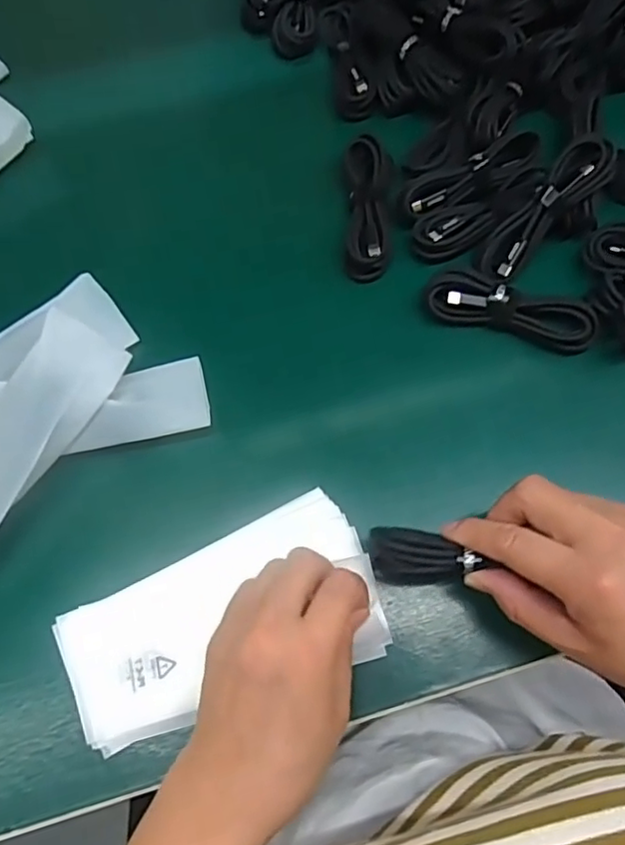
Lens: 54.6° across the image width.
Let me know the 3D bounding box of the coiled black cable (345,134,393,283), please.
[{"bbox_3d":[0.039,-0.154,0.425,0.033,0.020,0.109,5,69,3],"label":"coiled black cable"}]

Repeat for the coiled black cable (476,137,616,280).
[{"bbox_3d":[0.151,-0.139,0.397,0.029,0.015,0.108,45,96,11],"label":"coiled black cable"}]

